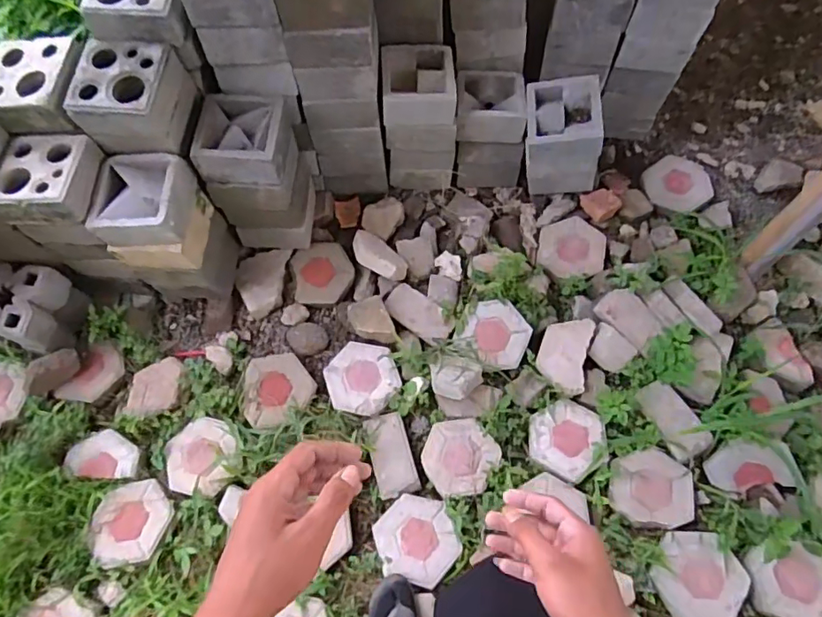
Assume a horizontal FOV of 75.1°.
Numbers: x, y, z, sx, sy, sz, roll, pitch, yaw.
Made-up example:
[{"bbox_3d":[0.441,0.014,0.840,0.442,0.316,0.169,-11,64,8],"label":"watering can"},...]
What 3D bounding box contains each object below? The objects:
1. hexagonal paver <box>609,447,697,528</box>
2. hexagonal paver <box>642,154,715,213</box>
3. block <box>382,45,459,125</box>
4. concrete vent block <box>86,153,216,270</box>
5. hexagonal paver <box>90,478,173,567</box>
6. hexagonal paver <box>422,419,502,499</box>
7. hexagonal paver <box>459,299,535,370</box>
[{"bbox_3d":[0.610,0.457,1.355,0.195,0.051,0.184,4,67,2],"label":"hexagonal paver"},{"bbox_3d":[0.864,-0.407,1.717,0.214,0.044,0.200,-41,73,-15],"label":"hexagonal paver"},{"bbox_3d":[0.020,-0.628,1.492,0.196,0.101,0.227,-4,65,0],"label":"block"},{"bbox_3d":[-0.652,-0.236,1.341,0.211,0.200,0.215,5,66,3],"label":"concrete vent block"},{"bbox_3d":[-0.698,0.538,1.349,0.180,0.035,0.190,-12,68,-5],"label":"hexagonal paver"},{"bbox_3d":[0.133,0.393,1.415,0.202,0.035,0.196,-7,65,-2],"label":"hexagonal paver"},{"bbox_3d":[0.238,0.071,1.520,0.198,0.049,0.181,29,70,11],"label":"hexagonal paver"}]

